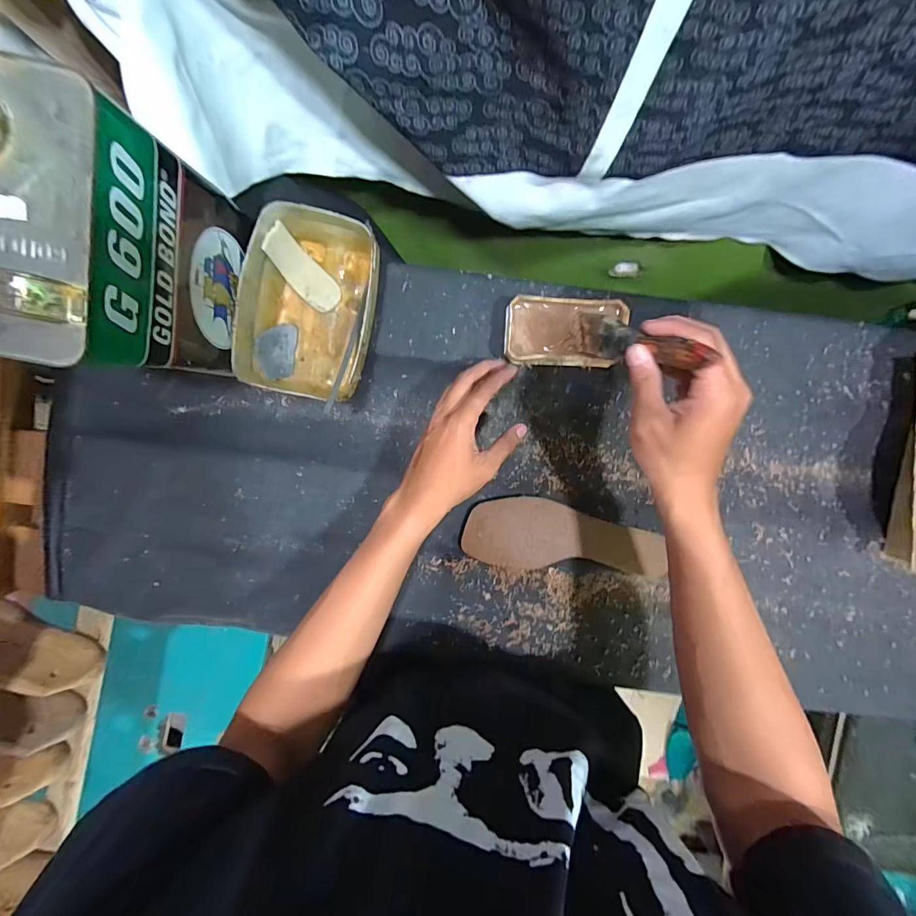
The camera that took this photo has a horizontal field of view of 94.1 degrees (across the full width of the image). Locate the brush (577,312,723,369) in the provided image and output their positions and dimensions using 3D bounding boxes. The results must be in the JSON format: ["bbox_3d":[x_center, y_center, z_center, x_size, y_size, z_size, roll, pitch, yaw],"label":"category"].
[{"bbox_3d":[0.144,-0.092,0.346,0.030,0.142,0.022,38,95,-31],"label":"brush"}]

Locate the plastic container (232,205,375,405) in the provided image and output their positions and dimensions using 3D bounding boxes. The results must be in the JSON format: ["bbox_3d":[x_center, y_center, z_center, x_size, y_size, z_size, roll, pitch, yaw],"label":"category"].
[{"bbox_3d":[-0.151,-0.157,0.456,0.126,0.090,0.184,10,95,-1],"label":"plastic container"}]

